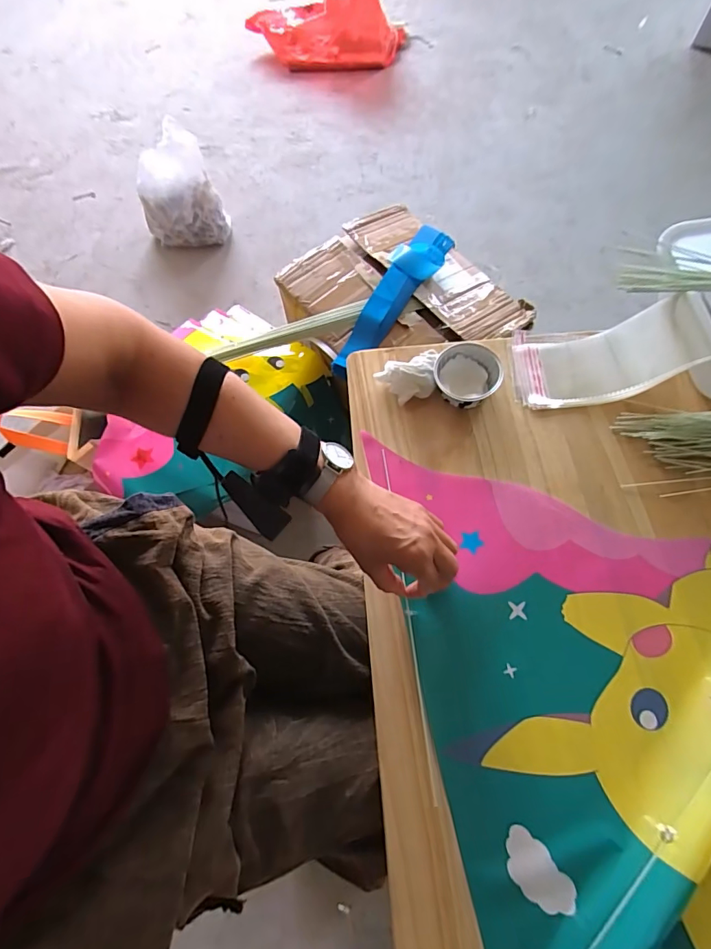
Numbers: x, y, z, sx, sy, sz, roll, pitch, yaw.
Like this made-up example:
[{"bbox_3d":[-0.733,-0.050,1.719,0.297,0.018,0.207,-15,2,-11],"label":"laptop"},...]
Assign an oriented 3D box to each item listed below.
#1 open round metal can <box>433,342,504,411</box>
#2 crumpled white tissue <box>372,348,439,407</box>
[{"bbox_3d":[0.138,-0.121,0.575,0.077,0.034,0.077,-1,67,2],"label":"open round metal can"},{"bbox_3d":[0.069,-0.120,0.581,0.080,0.033,0.058,-18,67,-5],"label":"crumpled white tissue"}]

